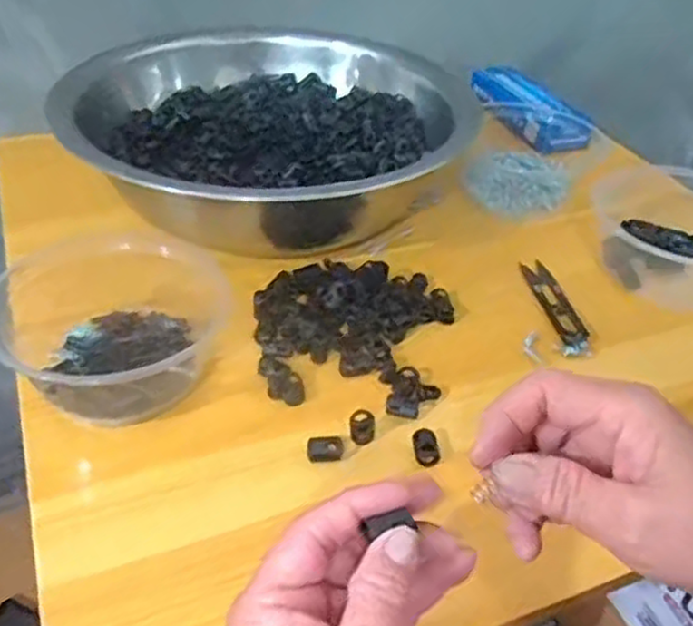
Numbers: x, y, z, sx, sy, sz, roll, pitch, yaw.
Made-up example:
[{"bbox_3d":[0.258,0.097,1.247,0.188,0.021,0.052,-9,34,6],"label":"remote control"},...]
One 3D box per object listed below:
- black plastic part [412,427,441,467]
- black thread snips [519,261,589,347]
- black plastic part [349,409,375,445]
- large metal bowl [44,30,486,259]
[{"bbox_3d":[0.045,0.074,0.410,0.012,0.012,0.023,-3,39,-10],"label":"black plastic part"},{"bbox_3d":[0.150,-0.011,0.523,0.025,0.014,0.104,-2,39,-9],"label":"black thread snips"},{"bbox_3d":[0.009,0.064,0.411,0.013,0.015,0.013,3,38,-3],"label":"black plastic part"},{"bbox_3d":[-0.069,-0.145,0.595,0.252,0.105,0.300,19,41,17],"label":"large metal bowl"}]

